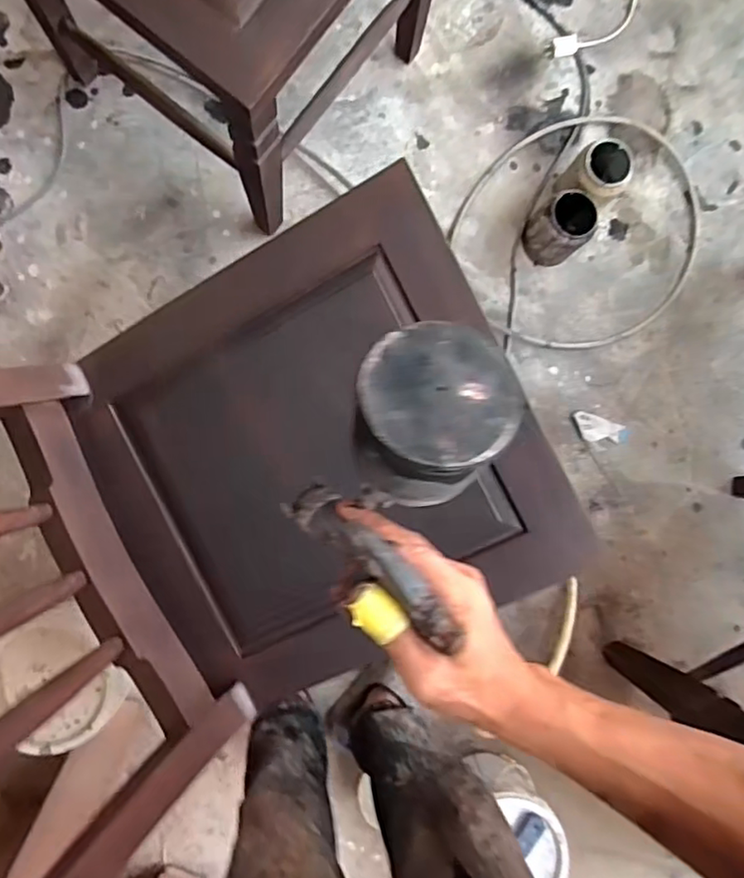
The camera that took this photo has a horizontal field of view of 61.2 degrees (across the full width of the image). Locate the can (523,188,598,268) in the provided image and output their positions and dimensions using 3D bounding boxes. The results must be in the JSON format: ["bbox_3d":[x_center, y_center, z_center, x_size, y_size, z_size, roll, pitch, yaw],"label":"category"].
[{"bbox_3d":[0.364,-0.415,1.230,0.104,0.141,0.116,41,86,-2],"label":"can"}]

